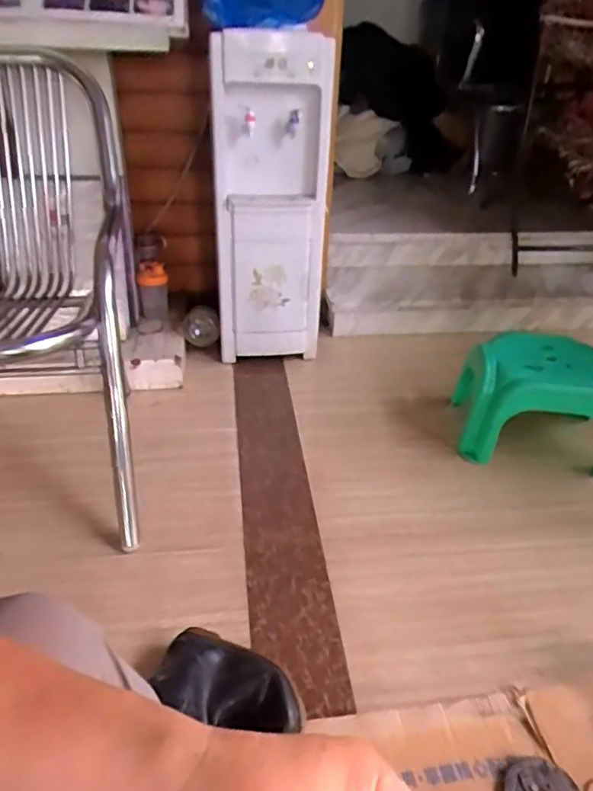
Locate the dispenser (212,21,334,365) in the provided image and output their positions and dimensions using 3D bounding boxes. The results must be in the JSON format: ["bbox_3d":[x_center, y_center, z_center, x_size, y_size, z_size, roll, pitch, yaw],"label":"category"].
[{"bbox_3d":[-0.079,-0.561,1.702,0.325,0.857,0.331,-1,34,-6],"label":"dispenser"}]

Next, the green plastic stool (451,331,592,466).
[{"bbox_3d":[0.610,0.009,1.424,0.369,0.228,0.266,6,34,5],"label":"green plastic stool"}]

